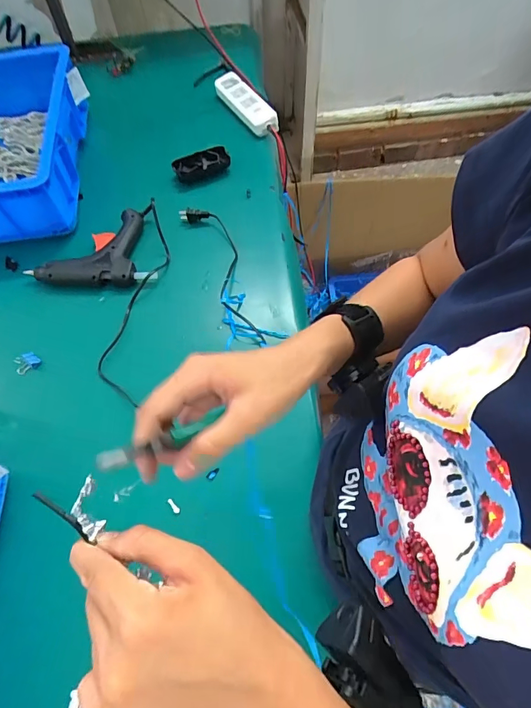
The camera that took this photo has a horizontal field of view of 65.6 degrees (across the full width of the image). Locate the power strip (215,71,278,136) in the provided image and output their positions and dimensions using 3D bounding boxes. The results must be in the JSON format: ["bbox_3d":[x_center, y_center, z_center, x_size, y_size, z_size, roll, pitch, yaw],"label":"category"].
[{"bbox_3d":[-0.039,-0.466,0.757,0.043,0.031,0.131,-31,70,-14],"label":"power strip"}]

